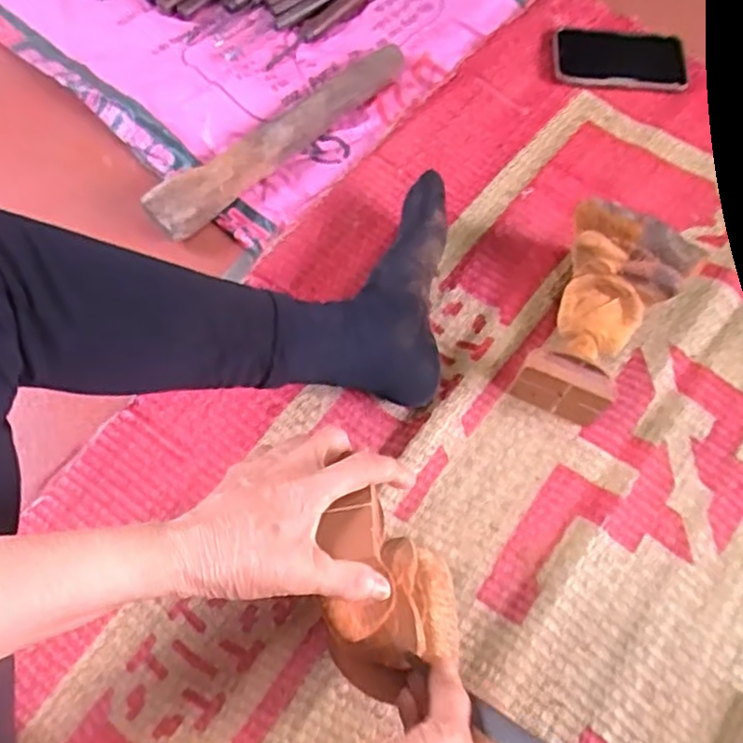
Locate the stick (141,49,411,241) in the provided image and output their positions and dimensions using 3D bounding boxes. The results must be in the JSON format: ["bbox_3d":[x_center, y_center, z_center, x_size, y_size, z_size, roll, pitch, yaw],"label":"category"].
[{"bbox_3d":[-0.092,-0.252,0.728,0.328,0.032,0.049,-42,73,-15],"label":"stick"}]

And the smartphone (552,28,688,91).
[{"bbox_3d":[0.272,-0.347,0.771,0.144,0.012,0.075,5,73,-4],"label":"smartphone"}]

